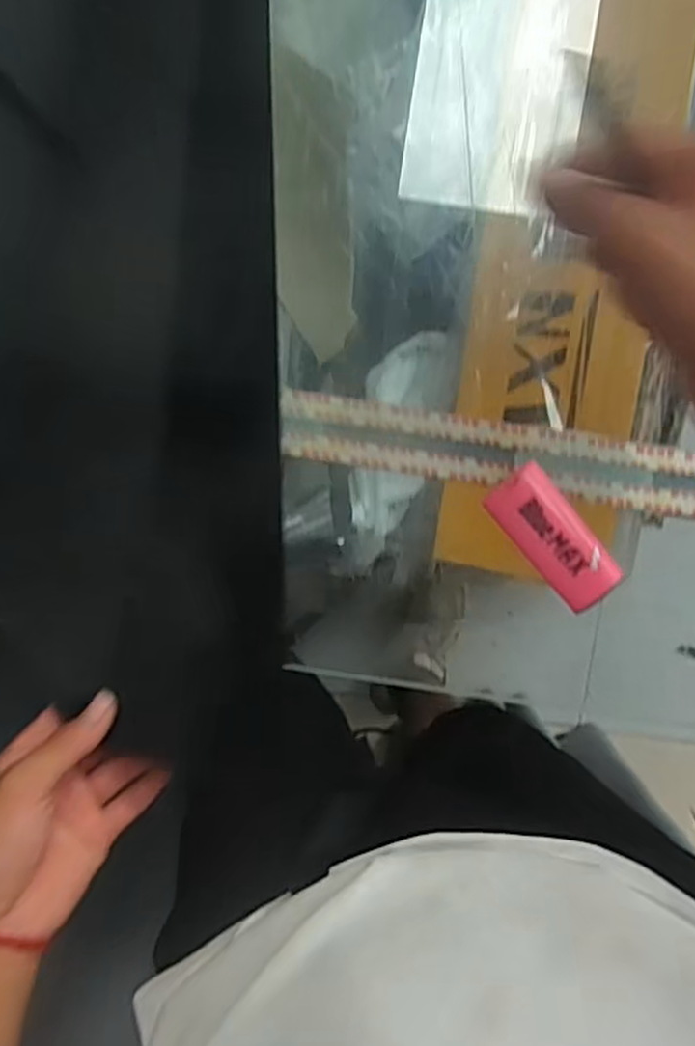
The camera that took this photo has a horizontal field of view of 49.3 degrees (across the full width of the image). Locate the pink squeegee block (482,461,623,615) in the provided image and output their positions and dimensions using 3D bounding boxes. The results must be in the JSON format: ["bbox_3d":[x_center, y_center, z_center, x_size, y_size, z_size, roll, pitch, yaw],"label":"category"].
[{"bbox_3d":[0.123,0.009,0.453,0.040,0.021,0.089,-39,94,2],"label":"pink squeegee block"}]

